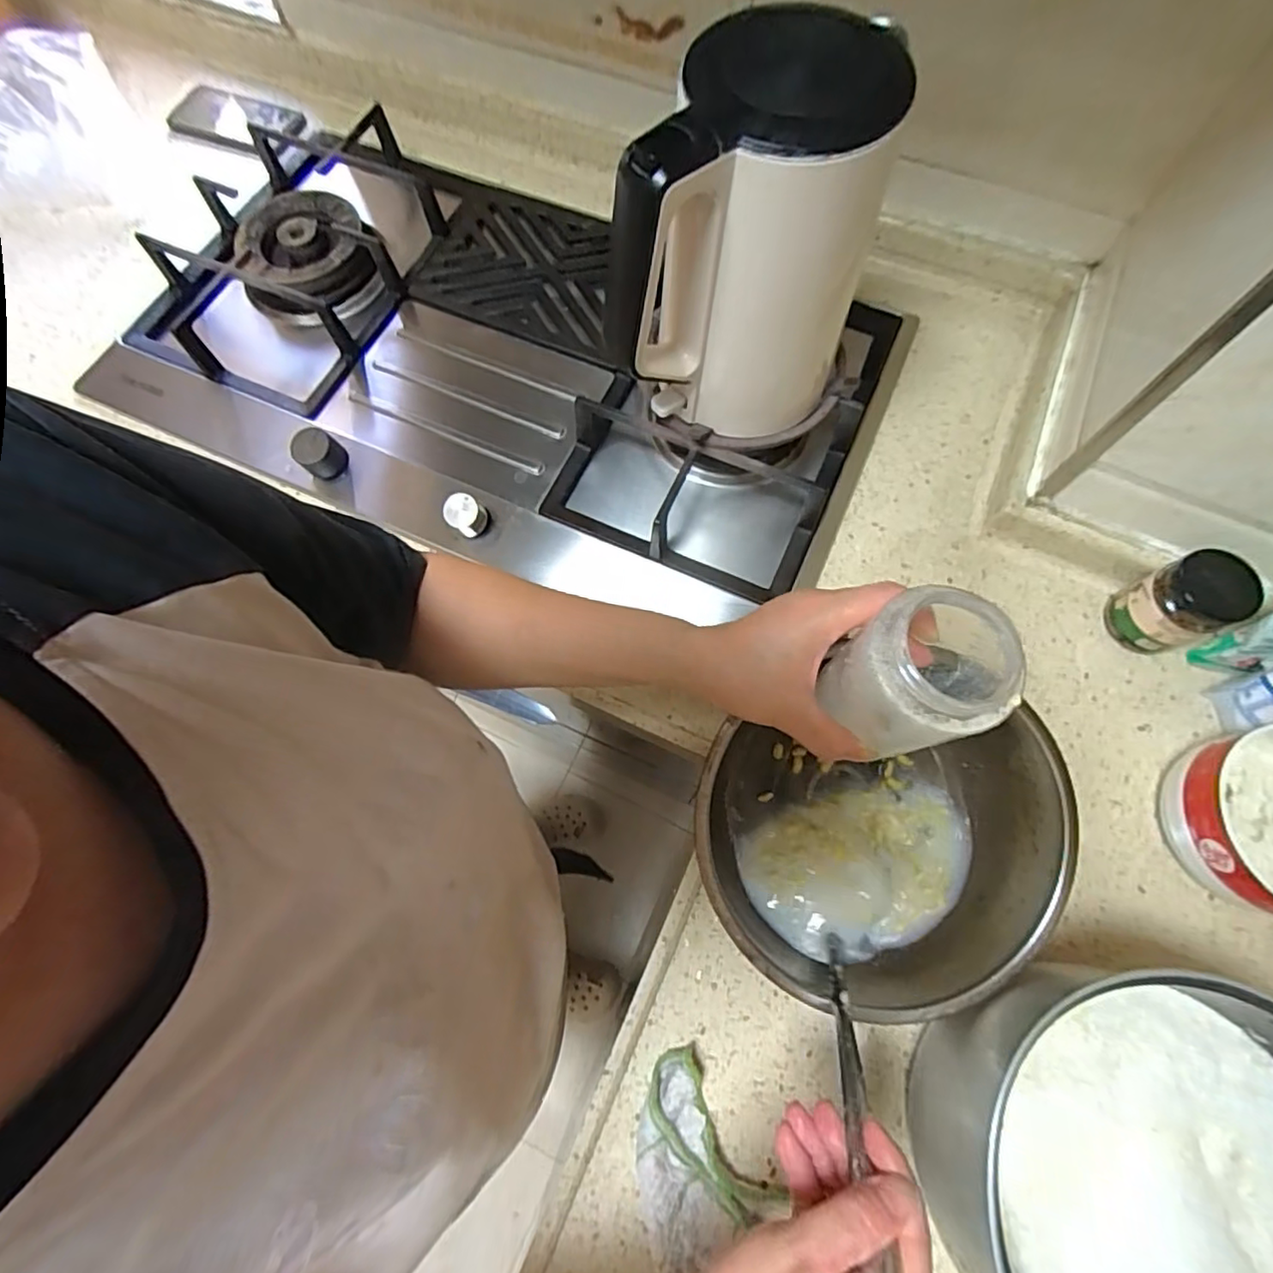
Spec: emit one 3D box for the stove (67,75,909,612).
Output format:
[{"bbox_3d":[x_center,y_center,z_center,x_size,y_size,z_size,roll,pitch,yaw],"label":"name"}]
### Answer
[{"bbox_3d":[-0.191,-0.324,0.611,0.854,0.074,0.426,23,72,7],"label":"stove"}]

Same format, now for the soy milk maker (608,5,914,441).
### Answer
[{"bbox_3d":[0.083,-0.250,0.431,0.135,0.227,0.185,27,73,9],"label":"soy milk maker"}]

